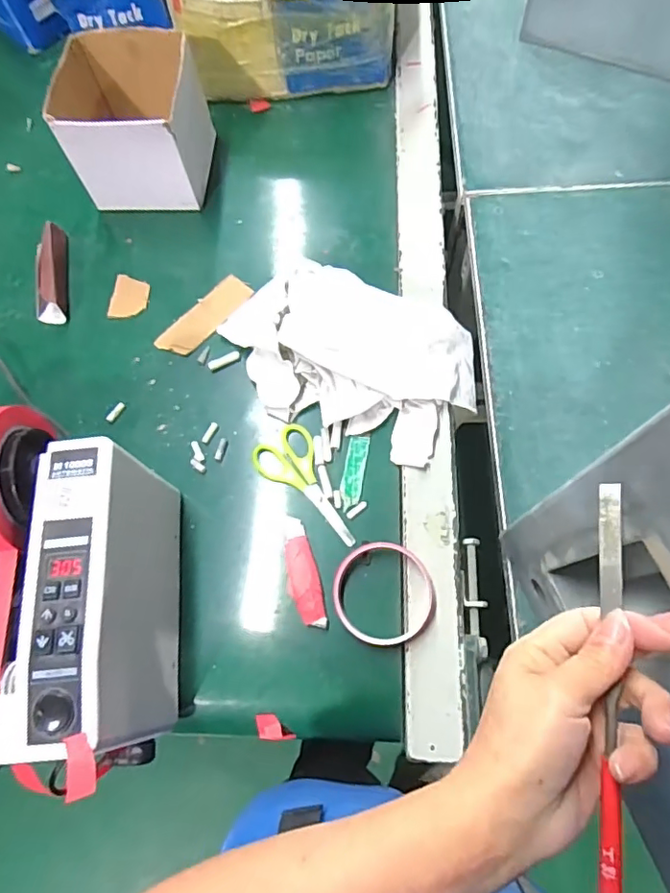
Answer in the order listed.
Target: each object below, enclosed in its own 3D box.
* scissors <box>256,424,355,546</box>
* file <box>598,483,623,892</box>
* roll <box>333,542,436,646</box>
[{"bbox_3d":[-0.025,0.041,0.525,0.058,0.010,0.130,-32,73,-8],"label":"scissors"},{"bbox_3d":[0.127,0.108,0.253,0.009,0.007,0.182,5,78,4],"label":"file"},{"bbox_3d":[0.042,0.125,0.470,0.086,0.011,0.083,-1,71,3],"label":"roll"}]

